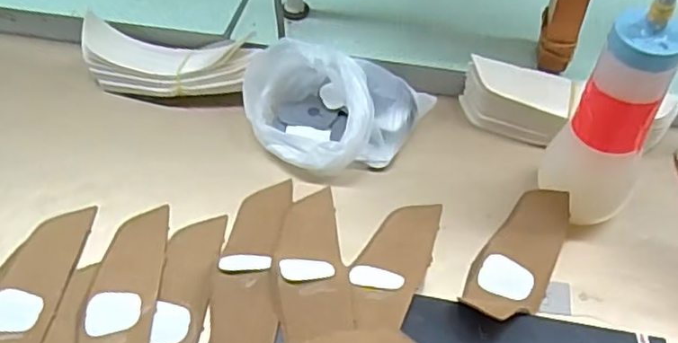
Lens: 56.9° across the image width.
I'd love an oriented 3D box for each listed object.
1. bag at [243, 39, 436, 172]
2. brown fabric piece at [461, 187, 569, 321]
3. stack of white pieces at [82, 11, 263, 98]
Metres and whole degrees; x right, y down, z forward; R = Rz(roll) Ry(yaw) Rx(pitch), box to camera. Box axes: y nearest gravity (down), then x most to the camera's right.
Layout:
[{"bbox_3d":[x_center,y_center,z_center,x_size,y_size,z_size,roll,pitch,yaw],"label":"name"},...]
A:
[{"bbox_3d":[-0.010,-0.057,0.550,0.147,0.062,0.111,19,55,15],"label":"bag"},{"bbox_3d":[0.137,0.062,0.474,0.056,0.028,0.113,23,56,18],"label":"brown fabric piece"},{"bbox_3d":[-0.164,-0.105,0.601,0.175,0.044,0.065,6,52,6],"label":"stack of white pieces"}]

